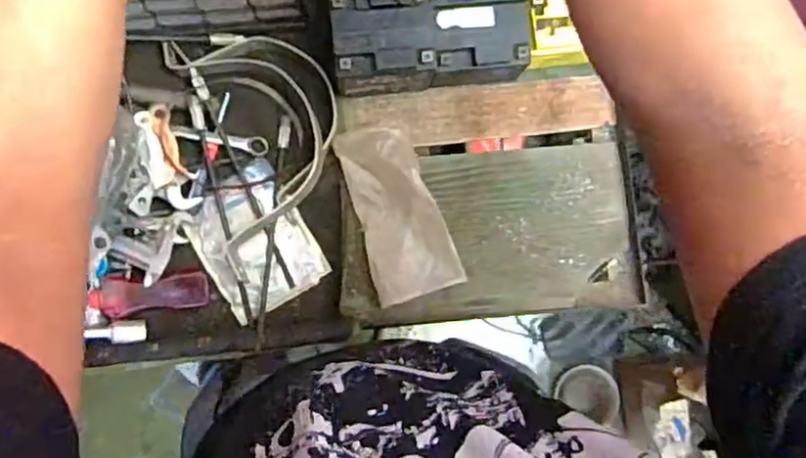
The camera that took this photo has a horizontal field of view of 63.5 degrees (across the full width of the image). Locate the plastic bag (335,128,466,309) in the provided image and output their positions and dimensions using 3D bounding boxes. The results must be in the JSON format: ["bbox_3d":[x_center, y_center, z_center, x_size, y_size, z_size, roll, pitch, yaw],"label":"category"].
[{"bbox_3d":[-0.004,-0.021,0.773,0.102,0.027,0.204,-16,90,-3],"label":"plastic bag"}]

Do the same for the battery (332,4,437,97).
[{"bbox_3d":[-0.022,-0.199,0.751,0.109,0.110,0.072,-6,86,-4],"label":"battery"}]

